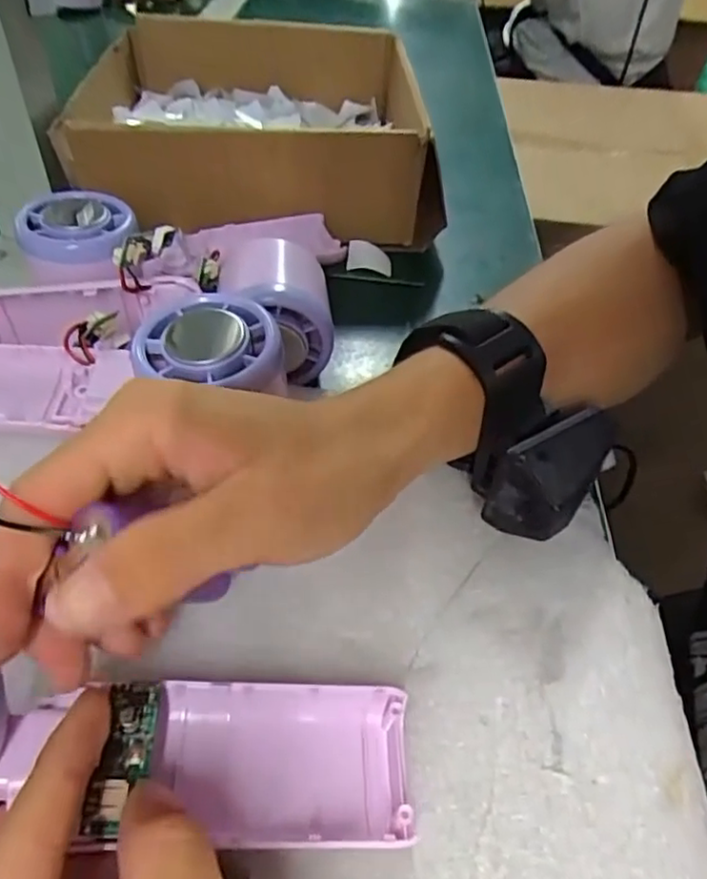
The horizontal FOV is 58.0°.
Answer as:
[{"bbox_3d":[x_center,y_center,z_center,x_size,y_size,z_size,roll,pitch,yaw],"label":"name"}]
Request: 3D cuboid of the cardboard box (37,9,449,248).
[{"bbox_3d":[-0.064,-0.229,0.453,0.222,0.074,0.238,0,47,-6],"label":"cardboard box"}]

